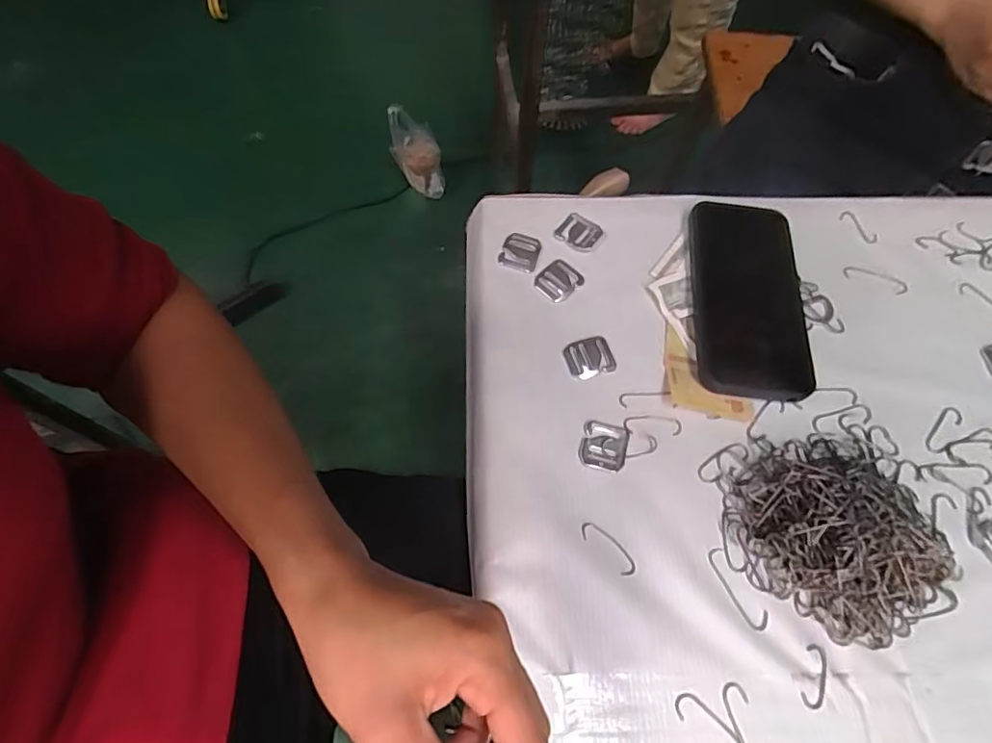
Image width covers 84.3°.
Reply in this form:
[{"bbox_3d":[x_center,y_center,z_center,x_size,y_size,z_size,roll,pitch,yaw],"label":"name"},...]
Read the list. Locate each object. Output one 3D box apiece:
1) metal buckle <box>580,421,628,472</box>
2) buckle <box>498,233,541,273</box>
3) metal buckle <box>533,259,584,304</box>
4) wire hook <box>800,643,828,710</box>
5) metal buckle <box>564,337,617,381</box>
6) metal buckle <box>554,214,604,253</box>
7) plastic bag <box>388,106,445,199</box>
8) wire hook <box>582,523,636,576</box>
[{"bbox_3d":[0.074,0.051,0.375,0.031,0.004,0.034,13,65,4],"label":"metal buckle"},{"bbox_3d":[0.020,-0.096,0.439,0.029,0.009,0.031,16,65,6],"label":"buckle"},{"bbox_3d":[0.050,-0.071,0.428,0.029,0.006,0.034,42,70,16],"label":"metal buckle"},{"bbox_3d":[0.186,0.177,0.317,0.012,0.004,0.035,20,66,8],"label":"wire hook"},{"bbox_3d":[0.069,-0.010,0.402,0.036,0.004,0.029,-18,66,-10],"label":"metal buckle"},{"bbox_3d":[0.069,-0.114,0.448,0.034,0.005,0.030,35,69,14],"label":"metal buckle"},{"bbox_3d":[-0.192,-0.545,1.365,0.066,0.250,0.099,23,62,43],"label":"plastic bag"},{"bbox_3d":[0.072,0.112,0.347,0.041,0.004,0.014,41,70,16],"label":"wire hook"}]

